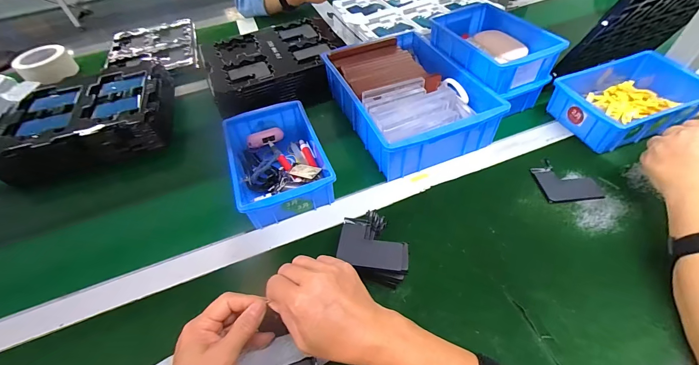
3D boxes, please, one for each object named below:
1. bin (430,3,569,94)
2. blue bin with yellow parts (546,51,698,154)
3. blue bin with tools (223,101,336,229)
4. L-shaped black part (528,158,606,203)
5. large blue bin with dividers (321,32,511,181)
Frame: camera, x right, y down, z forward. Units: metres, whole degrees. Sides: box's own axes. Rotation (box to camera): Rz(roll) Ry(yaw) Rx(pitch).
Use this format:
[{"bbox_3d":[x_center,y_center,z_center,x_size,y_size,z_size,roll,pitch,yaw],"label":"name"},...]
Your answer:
[{"bbox_3d":[0.238,-0.235,0.541,0.127,0.058,0.191,-21,52,-13],"label":"bin"},{"bbox_3d":[0.449,-0.135,0.514,0.198,0.066,0.139,-17,51,-10],"label":"blue bin with yellow parts"},{"bbox_3d":[-0.114,-0.036,0.497,0.132,0.061,0.199,-17,51,-10],"label":"blue bin with tools"},{"bbox_3d":[0.320,-0.005,0.467,0.084,0.004,0.078,-5,50,0],"label":"L-shaped black part"},{"bbox_3d":[0.095,-0.148,0.541,0.192,0.079,0.276,-20,51,-12],"label":"large blue bin with dividers"}]

